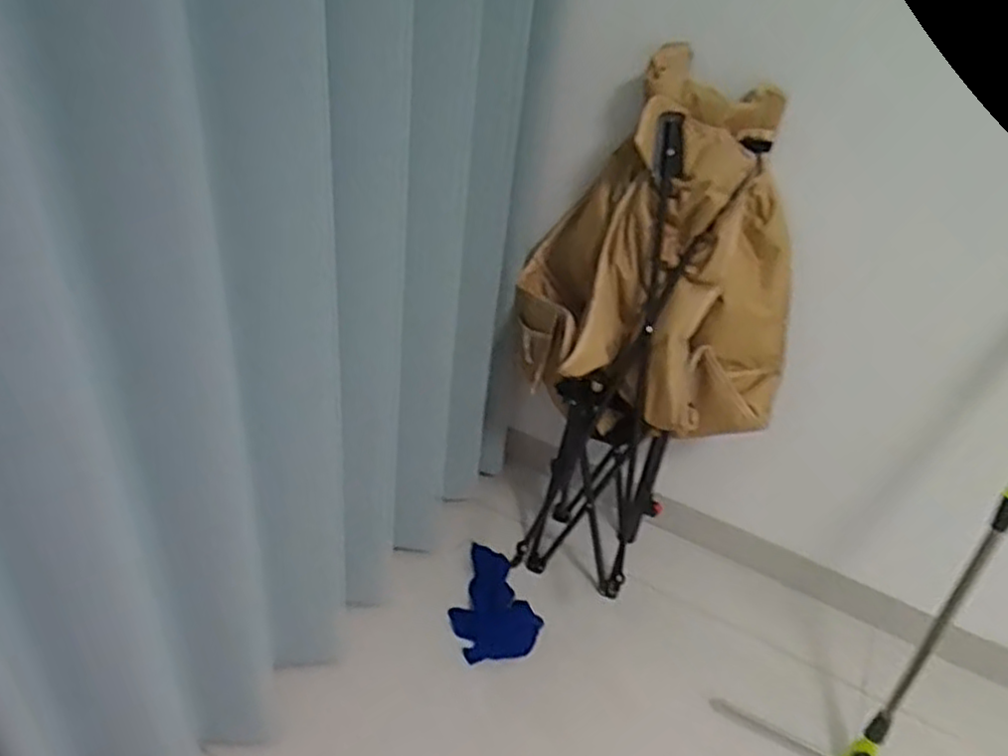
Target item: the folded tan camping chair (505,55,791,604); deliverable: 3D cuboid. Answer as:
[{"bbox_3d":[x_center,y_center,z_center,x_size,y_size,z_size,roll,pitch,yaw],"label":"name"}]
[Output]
[{"bbox_3d":[0.254,-0.041,1.379,0.423,0.883,0.463,0,38,-9],"label":"folded tan camping chair"}]

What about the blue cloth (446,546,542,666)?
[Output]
[{"bbox_3d":[-0.035,0.443,1.454,0.159,0.033,0.240,-13,42,-24],"label":"blue cloth"}]

